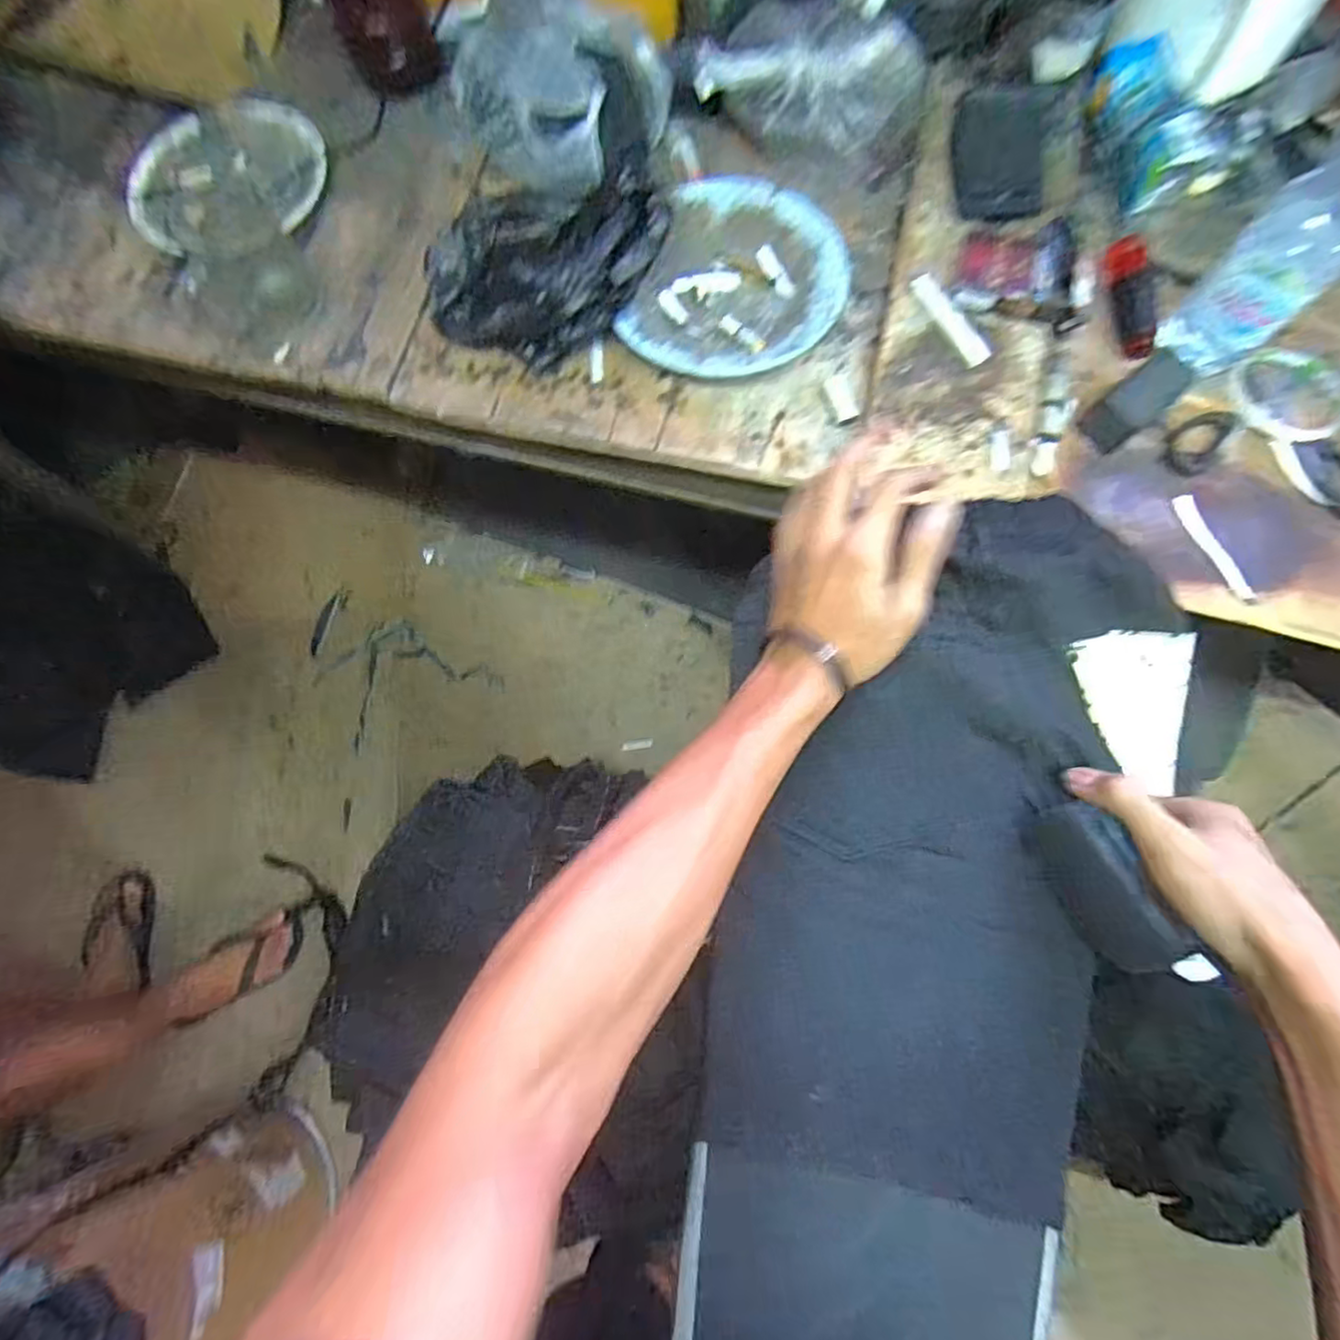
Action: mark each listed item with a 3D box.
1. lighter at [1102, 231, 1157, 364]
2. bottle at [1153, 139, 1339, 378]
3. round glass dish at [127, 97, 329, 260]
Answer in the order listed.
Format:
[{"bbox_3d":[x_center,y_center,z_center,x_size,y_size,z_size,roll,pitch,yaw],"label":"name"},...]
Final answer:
[{"bbox_3d":[0.373,-0.297,0.522,0.031,0.025,0.098,-7,86,-2],"label":"lighter"},{"bbox_3d":[0.425,-0.293,0.414,0.058,0.236,0.066,-41,79,-8],"label":"bottle"},{"bbox_3d":[-0.401,-0.449,0.588,0.182,0.020,0.176,0,76,1],"label":"round glass dish"}]

